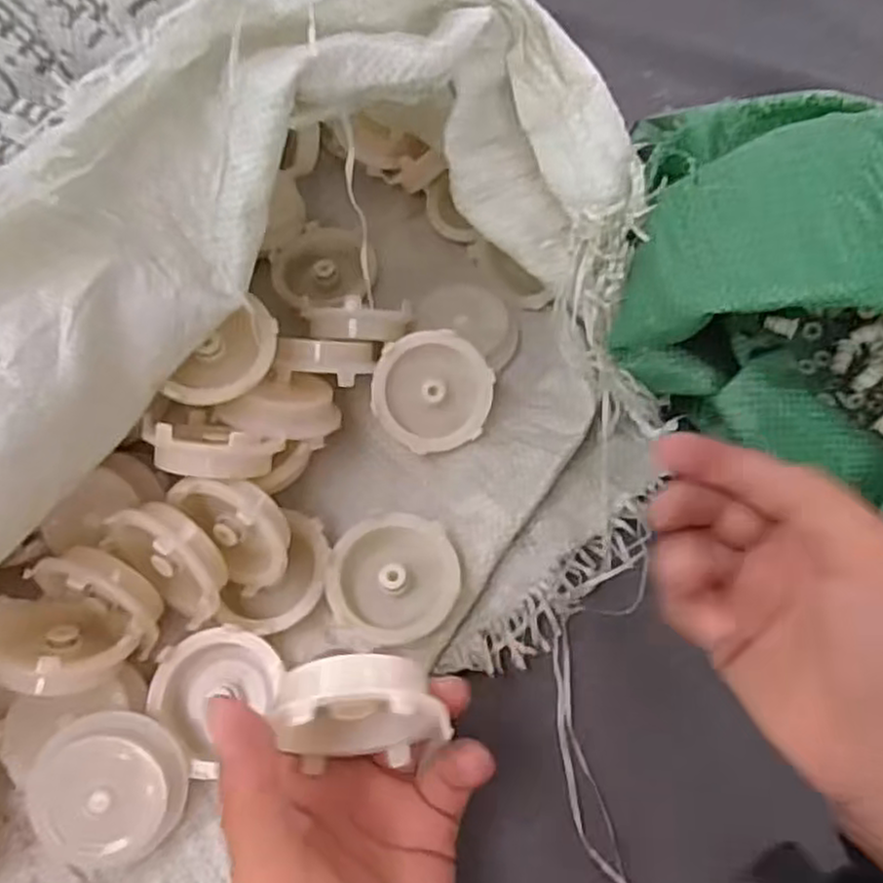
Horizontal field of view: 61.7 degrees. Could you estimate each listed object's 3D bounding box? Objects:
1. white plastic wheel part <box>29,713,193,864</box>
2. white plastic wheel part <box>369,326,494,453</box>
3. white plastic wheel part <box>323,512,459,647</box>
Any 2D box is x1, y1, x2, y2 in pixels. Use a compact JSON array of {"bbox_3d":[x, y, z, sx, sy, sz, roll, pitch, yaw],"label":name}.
[{"bbox_3d":[-0.127,0.132,0.283,0.062,0.010,0.052,0,70,6],"label":"white plastic wheel part"},{"bbox_3d":[-0.004,-0.025,0.362,0.057,0.013,0.057,-1,100,-5],"label":"white plastic wheel part"},{"bbox_3d":[-0.021,0.061,0.327,0.056,0.016,0.054,-1,63,3],"label":"white plastic wheel part"}]

